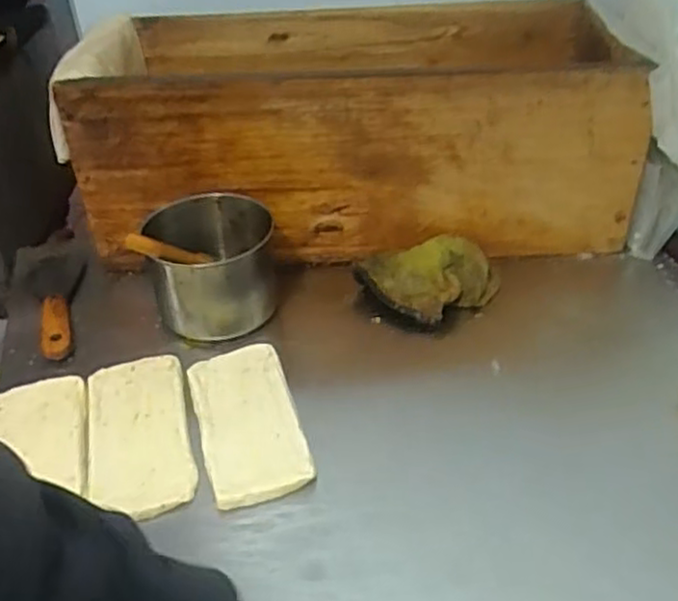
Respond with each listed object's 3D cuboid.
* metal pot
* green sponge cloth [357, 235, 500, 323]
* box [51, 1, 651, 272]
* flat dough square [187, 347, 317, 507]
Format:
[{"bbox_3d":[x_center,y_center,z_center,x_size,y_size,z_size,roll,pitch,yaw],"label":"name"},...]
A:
[{"bbox_3d":[-0.140,-0.044,0.795,0.124,0.097,0.156,-7,38,-6],"label":"metal pot"},{"bbox_3d":[0.092,-0.025,0.816,0.145,0.067,0.111,22,43,28],"label":"green sponge cloth"},{"bbox_3d":[0.020,-0.201,0.902,0.646,0.251,0.263,-4,37,-2],"label":"box"},{"bbox_3d":[-0.086,0.112,0.674,0.088,0.019,0.181,-12,38,-13],"label":"flat dough square"}]

